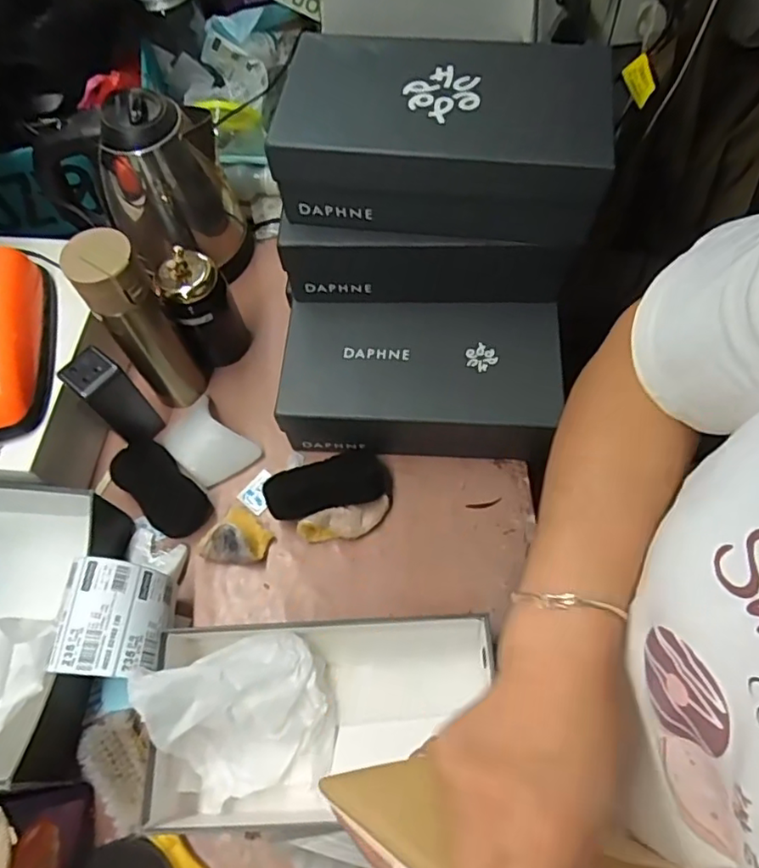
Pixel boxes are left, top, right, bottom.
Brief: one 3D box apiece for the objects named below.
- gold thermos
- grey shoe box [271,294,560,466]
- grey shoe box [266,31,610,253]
[{"bbox_3d":[-0.244,-0.109,0.629,0.069,0.230,0.055,-36,68,-14],"label":"gold thermos"},{"bbox_3d":[0.045,-0.061,0.675,0.283,0.106,0.157,6,65,5],"label":"grey shoe box"},{"bbox_3d":[0.065,-0.291,0.567,0.294,0.105,0.183,5,65,4],"label":"grey shoe box"}]

